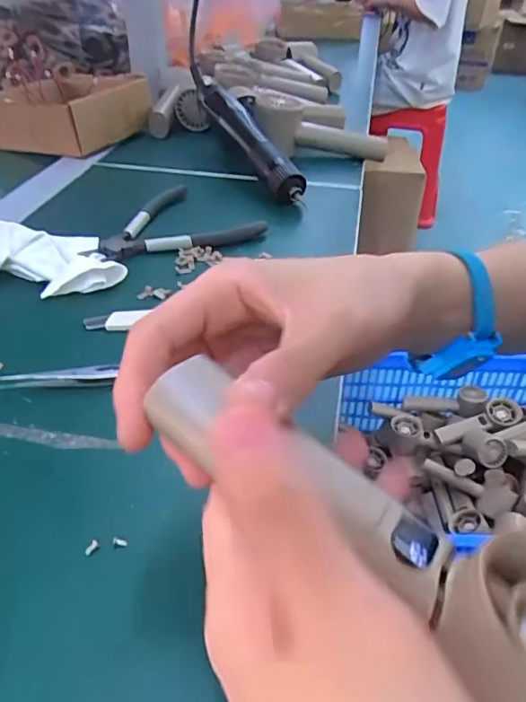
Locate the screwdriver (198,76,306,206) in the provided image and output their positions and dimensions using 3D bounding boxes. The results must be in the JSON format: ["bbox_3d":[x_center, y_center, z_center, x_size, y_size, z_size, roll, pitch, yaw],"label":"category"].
[{"bbox_3d":[-0.018,-0.232,0.562,0.035,0.033,0.218,-20,61,-23],"label":"screwdriver"}]

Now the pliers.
[{"bbox_3d":[-0.065,-0.109,0.458,0.120,0.010,0.143,14,40,15],"label":"pliers"}]

